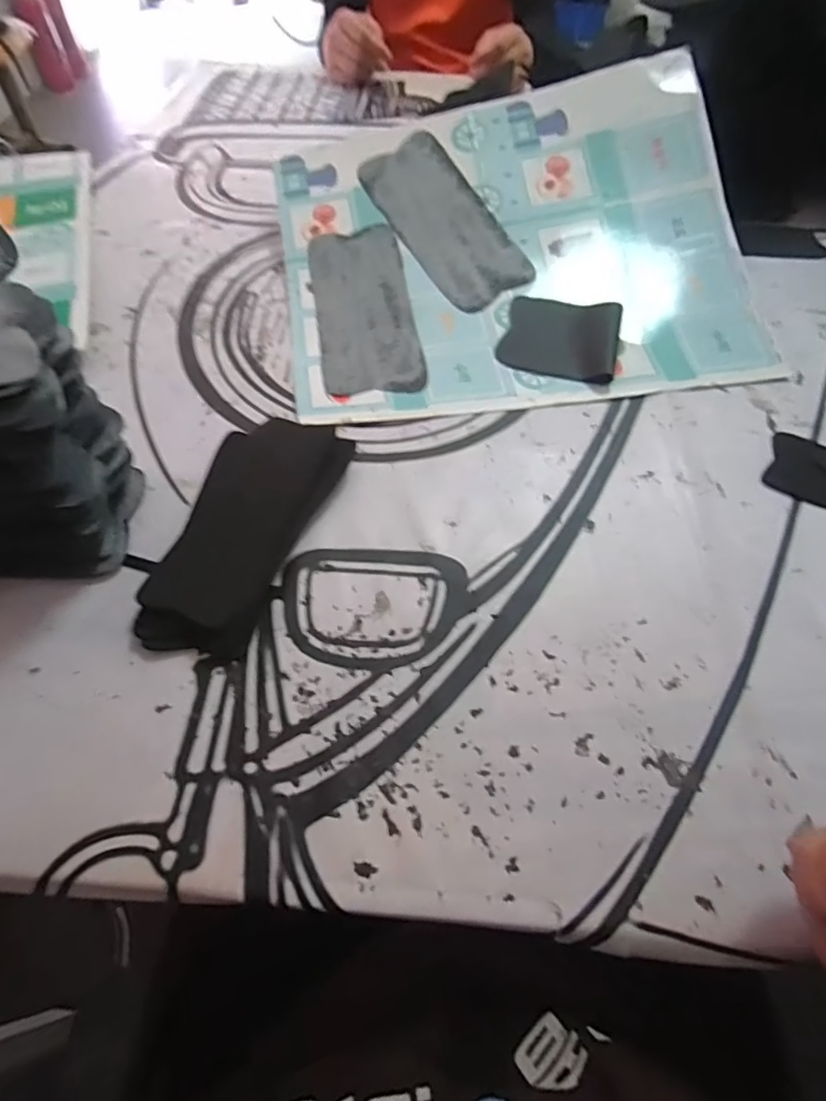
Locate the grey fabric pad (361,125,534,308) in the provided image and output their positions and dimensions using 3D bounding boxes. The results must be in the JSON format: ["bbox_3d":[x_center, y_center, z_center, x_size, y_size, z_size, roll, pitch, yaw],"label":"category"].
[{"bbox_3d":[0.033,-0.359,0.589,0.097,0.006,0.225,-32,77,-5],"label":"grey fabric pad"}]

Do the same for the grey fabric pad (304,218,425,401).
[{"bbox_3d":[-0.049,-0.243,0.547,0.096,0.010,0.220,-9,65,-6],"label":"grey fabric pad"}]

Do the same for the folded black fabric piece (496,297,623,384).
[{"bbox_3d":[0.144,-0.209,0.532,0.109,0.023,0.097,11,58,6],"label":"folded black fabric piece"}]

